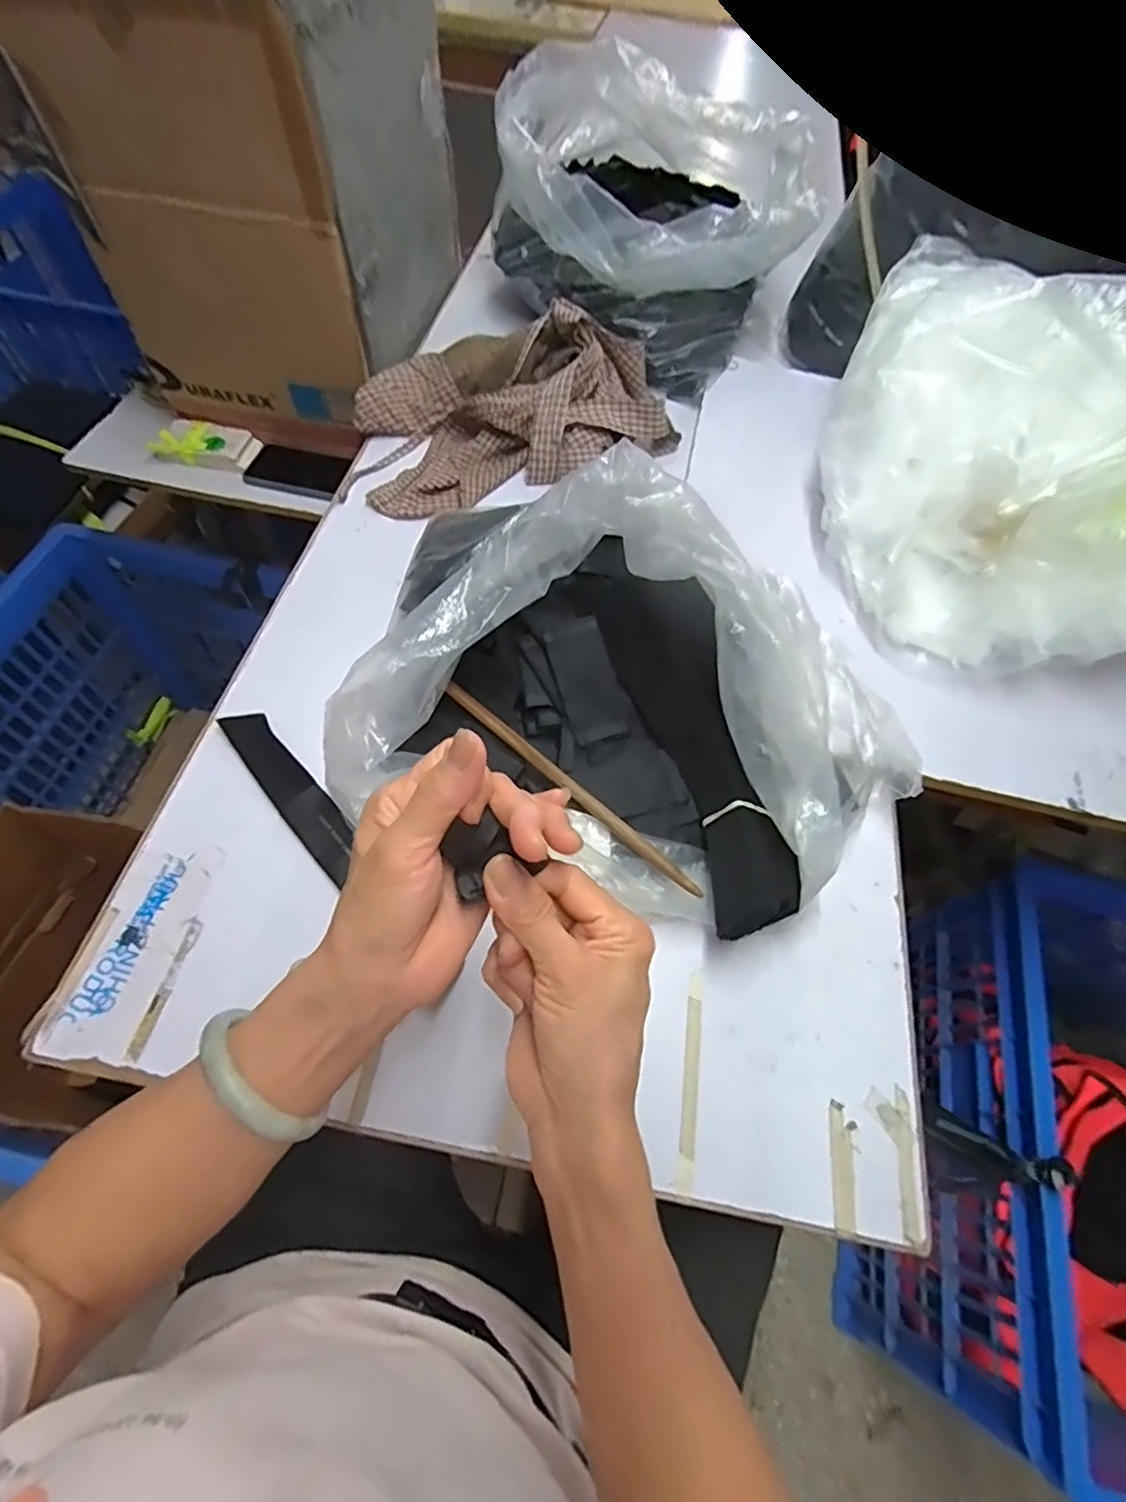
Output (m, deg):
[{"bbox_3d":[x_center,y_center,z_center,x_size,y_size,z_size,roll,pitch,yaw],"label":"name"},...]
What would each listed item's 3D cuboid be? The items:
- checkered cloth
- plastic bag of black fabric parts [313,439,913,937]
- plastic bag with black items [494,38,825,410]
[{"bbox_3d":[-0.061,-0.418,0.736,0.378,0.108,0.219,-14,62,-12],"label":"checkered cloth"},{"bbox_3d":[0.067,-0.023,0.480,0.356,0.191,0.286,38,65,16],"label":"plastic bag of black fabric parts"},{"bbox_3d":[0.121,-0.721,0.847,0.396,0.216,0.330,28,62,12],"label":"plastic bag with black items"}]

